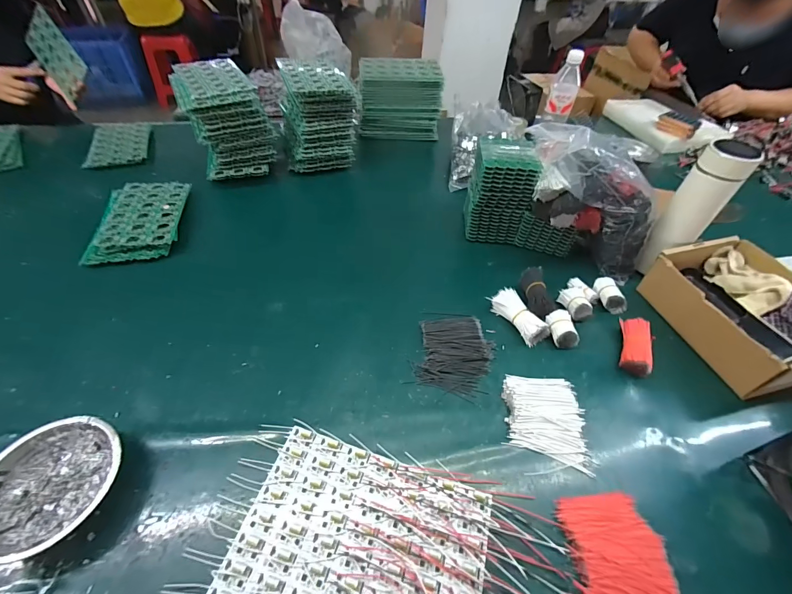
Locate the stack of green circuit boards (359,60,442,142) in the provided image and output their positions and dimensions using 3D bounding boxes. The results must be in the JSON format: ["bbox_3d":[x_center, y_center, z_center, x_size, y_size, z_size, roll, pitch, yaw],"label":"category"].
[{"bbox_3d":[0.013,-0.517,0.920,0.210,0.156,0.108,6,49,-1],"label":"stack of green circuit boards"}]

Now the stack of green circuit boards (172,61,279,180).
[{"bbox_3d":[-0.357,-0.379,0.747,0.153,0.160,0.199,-16,53,-19],"label":"stack of green circuit boards"}]

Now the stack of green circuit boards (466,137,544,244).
[{"bbox_3d":[0.189,-0.194,0.658,0.111,0.166,0.110,12,48,7],"label":"stack of green circuit boards"}]

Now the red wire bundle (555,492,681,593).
[{"bbox_3d":[0.225,0.262,0.352,0.095,0.018,0.112,3,49,-4],"label":"red wire bundle"}]

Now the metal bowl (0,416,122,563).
[{"bbox_3d":[-0.357,0.194,0.366,0.112,0.043,0.121,3,49,-3],"label":"metal bowl"}]

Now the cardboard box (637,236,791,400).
[{"bbox_3d":[0.514,0.019,0.523,0.164,0.083,0.216,-10,49,-13],"label":"cardboard box"}]

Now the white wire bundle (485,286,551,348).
[{"bbox_3d":[0.191,0.030,0.548,0.037,0.039,0.098,-25,53,-24],"label":"white wire bundle"}]

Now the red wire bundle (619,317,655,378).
[{"bbox_3d":[0.355,0.070,0.516,0.038,0.030,0.091,20,50,11],"label":"red wire bundle"}]

